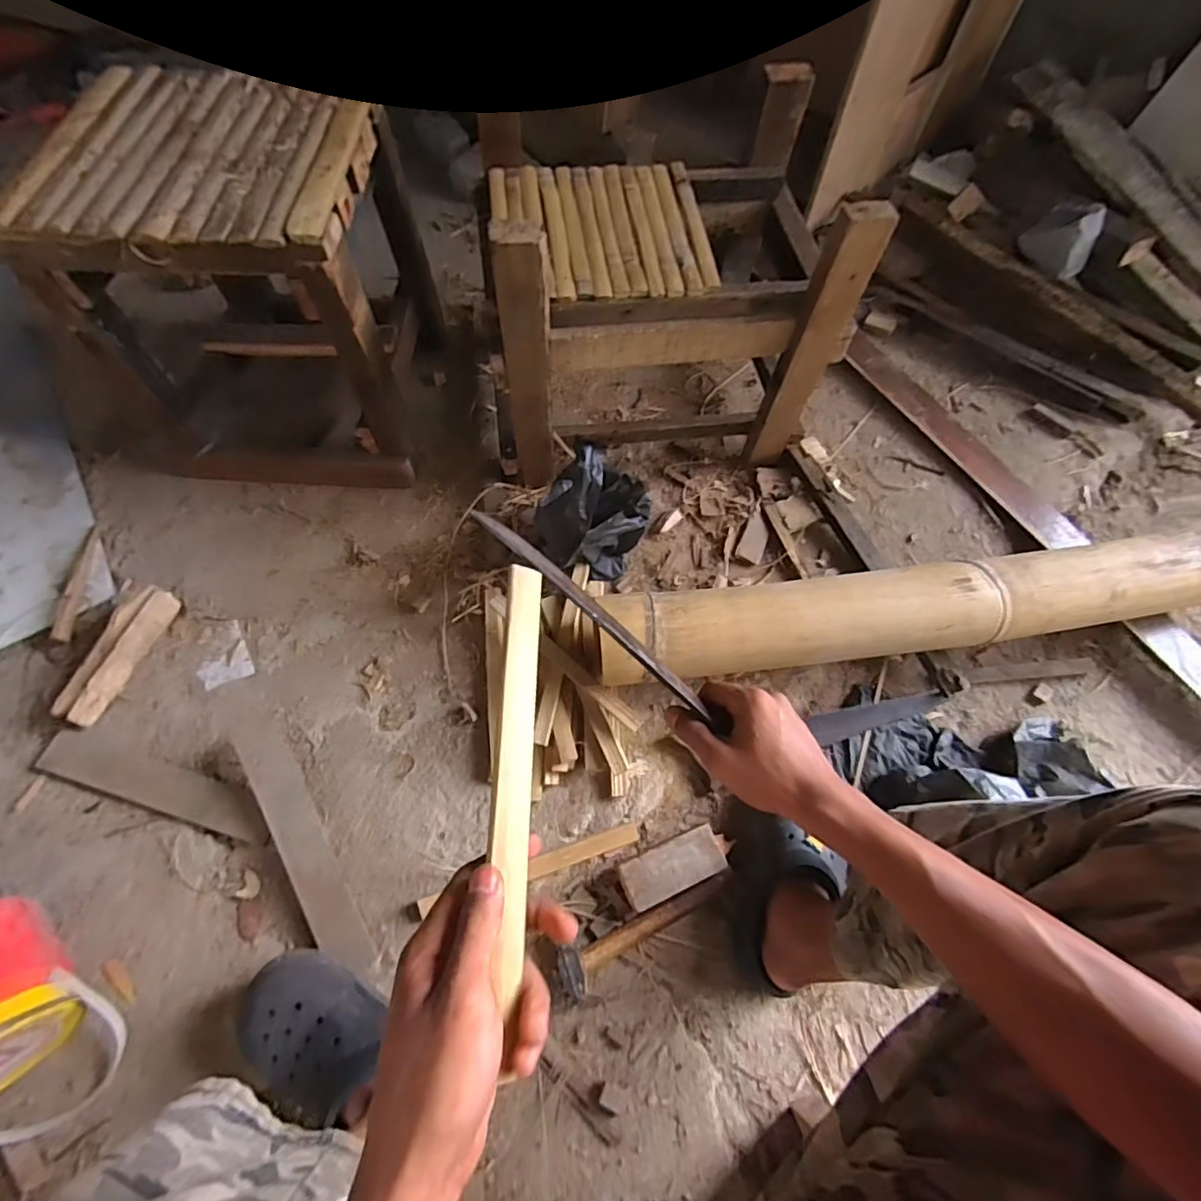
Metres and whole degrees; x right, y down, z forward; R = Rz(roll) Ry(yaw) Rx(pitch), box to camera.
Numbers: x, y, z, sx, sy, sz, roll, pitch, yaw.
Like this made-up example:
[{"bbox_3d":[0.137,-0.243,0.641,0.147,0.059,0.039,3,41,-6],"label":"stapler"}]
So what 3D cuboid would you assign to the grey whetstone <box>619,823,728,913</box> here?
[{"bbox_3d":[0.092,0.337,0.707,0.130,0.026,0.057,-21,67,-12],"label":"grey whetstone"}]

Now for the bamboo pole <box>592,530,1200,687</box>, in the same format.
[{"bbox_3d":[0.461,0.021,0.786,0.937,0.129,0.123,-6,64,-5],"label":"bamboo pole"}]

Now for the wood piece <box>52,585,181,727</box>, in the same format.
[{"bbox_3d":[-0.663,0.072,0.771,0.036,0.062,0.194,19,65,6],"label":"wood piece"}]

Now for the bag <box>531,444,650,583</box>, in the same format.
[{"bbox_3d":[-0.004,-0.118,0.779,0.105,0.248,0.174,42,69,16],"label":"bag"}]

